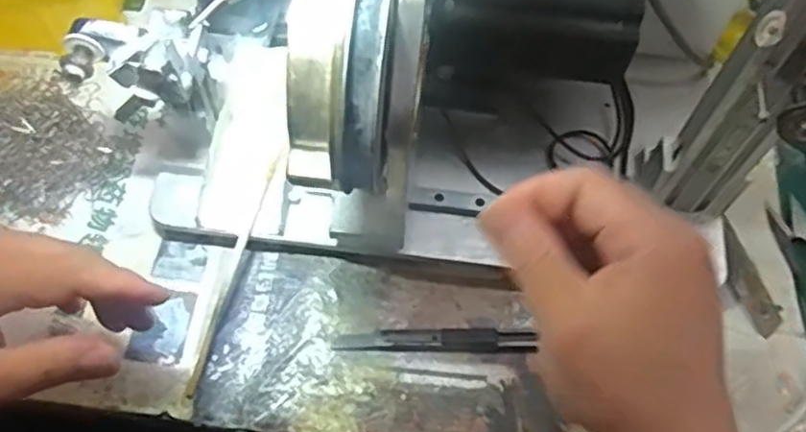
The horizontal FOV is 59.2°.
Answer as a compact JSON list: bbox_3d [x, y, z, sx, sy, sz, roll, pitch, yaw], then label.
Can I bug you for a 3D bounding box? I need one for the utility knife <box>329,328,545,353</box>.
[{"bbox_3d":[0.019,0.072,0.415,0.114,0.007,0.014,1,62,-1],"label":"utility knife"}]

